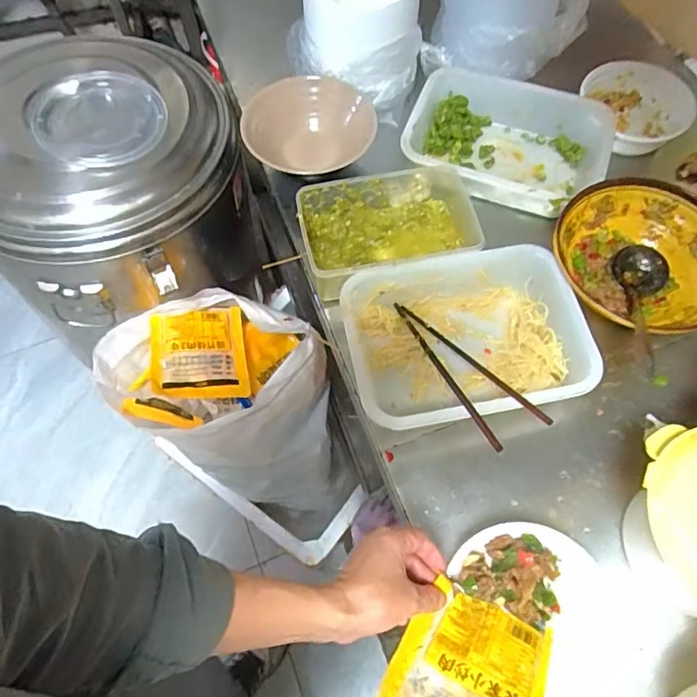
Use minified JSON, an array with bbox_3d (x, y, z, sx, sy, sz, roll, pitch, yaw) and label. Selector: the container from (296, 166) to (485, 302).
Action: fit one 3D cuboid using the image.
[{"bbox_3d":[0.058,-0.156,0.735,0.242,0.078,0.156,-13,65,-6],"label":"container"}]

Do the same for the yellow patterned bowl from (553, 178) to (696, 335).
[{"bbox_3d":[0.377,-0.108,0.696,0.207,0.074,0.217,0,65,0],"label":"yellow patterned bowl"}]

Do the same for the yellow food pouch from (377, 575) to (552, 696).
[{"bbox_3d":[0.104,0.299,0.473,0.137,0.025,0.150,24,51,9],"label":"yellow food pouch"}]

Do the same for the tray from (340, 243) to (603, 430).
[{"bbox_3d":[0.140,-0.010,0.663,0.281,0.072,0.206,-11,65,-5],"label":"tray"}]

